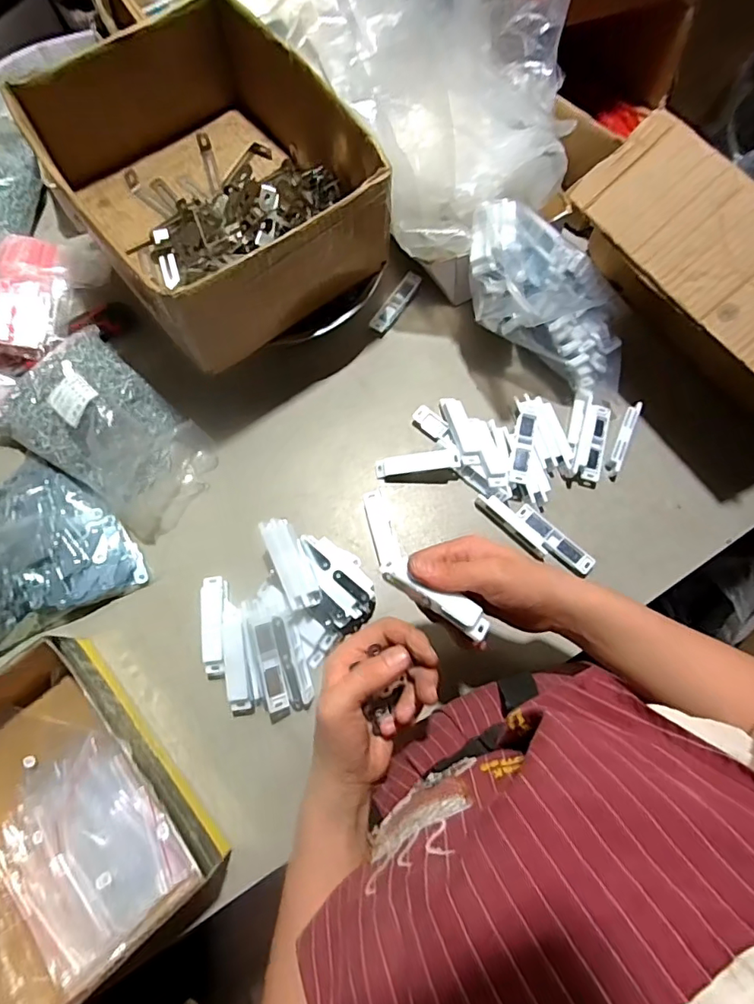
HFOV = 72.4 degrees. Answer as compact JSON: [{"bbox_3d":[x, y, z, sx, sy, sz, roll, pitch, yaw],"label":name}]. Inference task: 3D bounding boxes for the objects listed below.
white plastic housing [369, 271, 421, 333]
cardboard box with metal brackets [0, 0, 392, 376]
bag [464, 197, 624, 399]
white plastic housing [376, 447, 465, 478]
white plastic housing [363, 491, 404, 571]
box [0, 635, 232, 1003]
[{"bbox_3d":[0.023,-0.252,0.650,0.021,0.012,0.097,32,75,9],"label":"white plastic housing"},{"bbox_3d":[-0.162,-0.327,0.530,0.247,0.116,0.302,-36,77,-11],"label":"cardboard box with metal brackets"},{"bbox_3d":[0.199,-0.221,0.575,0.250,0.080,0.113,36,74,-23],"label":"bag"},{"bbox_3d":[0.045,-0.045,0.576,0.094,0.006,0.025,-8,69,8],"label":"white plastic housing"},{"bbox_3d":[0.005,0.031,0.564,0.025,0.004,0.091,-14,74,-5],"label":"white plastic housing"},{"bbox_3d":[-0.283,0.279,0.450,0.195,0.070,0.251,-38,77,-11],"label":"box"}]

